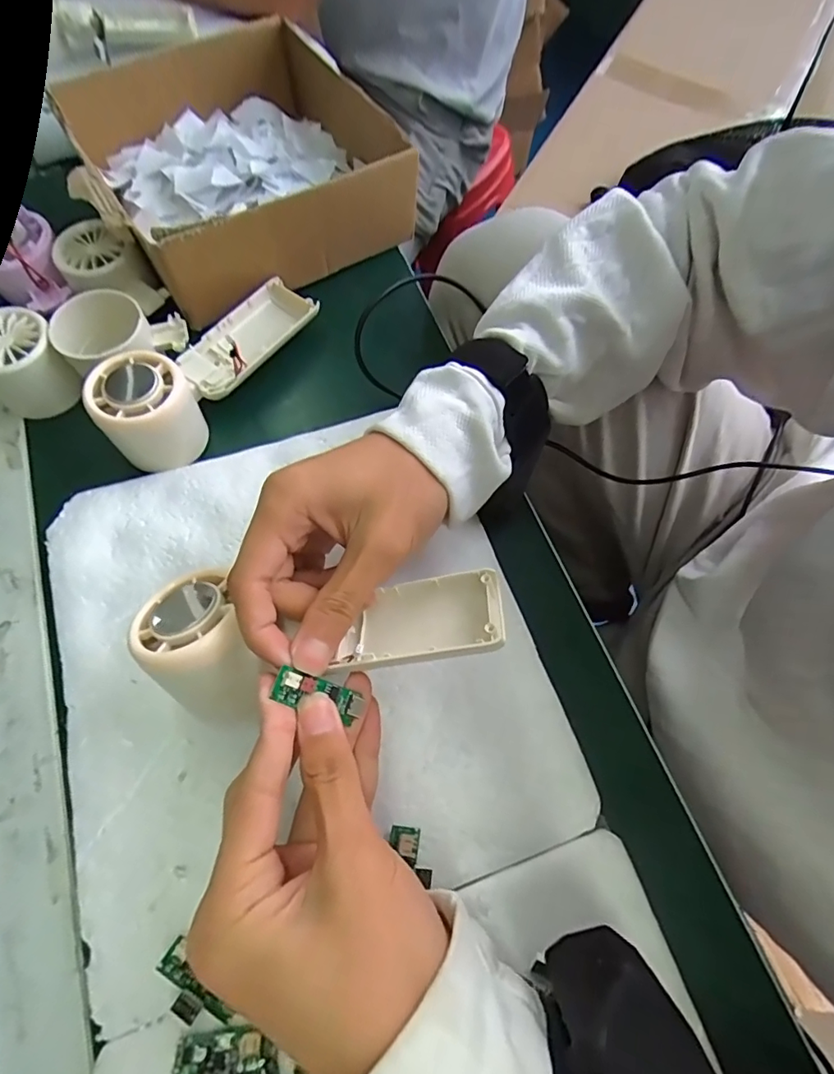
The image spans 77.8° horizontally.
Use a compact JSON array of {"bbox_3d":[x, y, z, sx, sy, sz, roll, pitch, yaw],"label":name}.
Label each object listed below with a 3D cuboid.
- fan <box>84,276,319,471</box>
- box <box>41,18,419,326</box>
[{"bbox_3d":[-0.135,-0.117,0.337,0.061,0.047,0.160,25,67,9],"label":"fan"},{"bbox_3d":[-0.145,-0.301,0.406,0.203,0.070,0.249,-28,70,-14],"label":"box"}]

